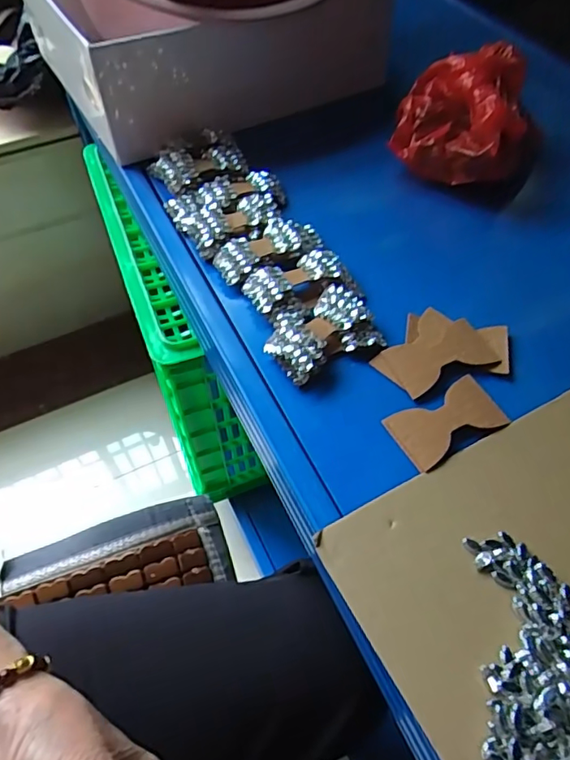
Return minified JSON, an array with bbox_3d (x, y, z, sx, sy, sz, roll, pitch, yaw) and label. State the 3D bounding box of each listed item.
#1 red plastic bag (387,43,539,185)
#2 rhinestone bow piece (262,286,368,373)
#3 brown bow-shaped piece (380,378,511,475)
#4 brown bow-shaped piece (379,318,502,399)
[{"bbox_3d":[0.182,-0.254,0.544,0.140,0.093,0.124,0,55,0],"label":"red plastic bag"},{"bbox_3d":[0.029,-0.043,0.429,0.042,0.014,0.088,39,64,24],"label":"rhinestone bow piece"},{"bbox_3d":[0.119,0.029,0.394,0.083,0.004,0.046,-25,59,-16],"label":"brown bow-shaped piece"},{"bbox_3d":[0.122,-0.019,0.425,0.080,0.005,0.046,-22,58,-14],"label":"brown bow-shaped piece"}]

